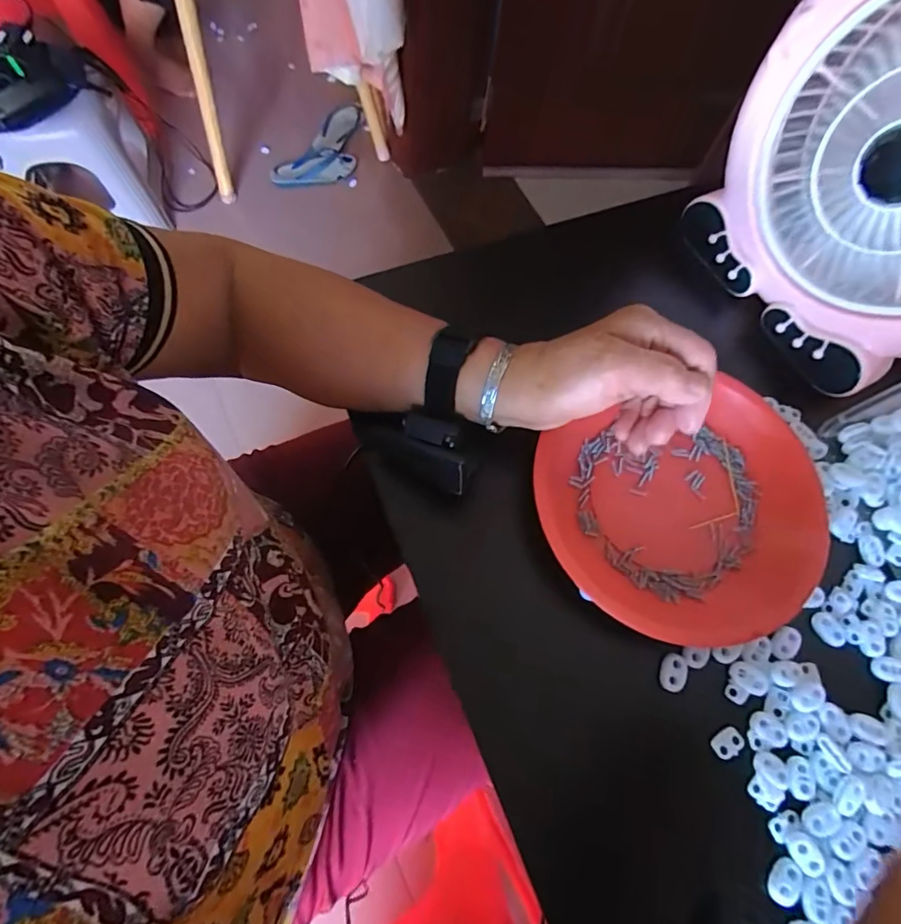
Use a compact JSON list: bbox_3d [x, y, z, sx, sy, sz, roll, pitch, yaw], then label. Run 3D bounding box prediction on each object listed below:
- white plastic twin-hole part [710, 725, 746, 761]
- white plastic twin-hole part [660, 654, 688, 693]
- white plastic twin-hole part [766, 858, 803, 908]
[{"bbox_3d":[0.169,0.171,0.305,0.019,0.004,0.014,-30,75,-9],"label":"white plastic twin-hole part"},{"bbox_3d":[0.140,0.132,0.313,0.016,0.004,0.022,24,74,8],"label":"white plastic twin-hole part"},{"bbox_3d":[0.188,0.236,0.280,0.015,0.004,0.023,33,76,10],"label":"white plastic twin-hole part"}]

